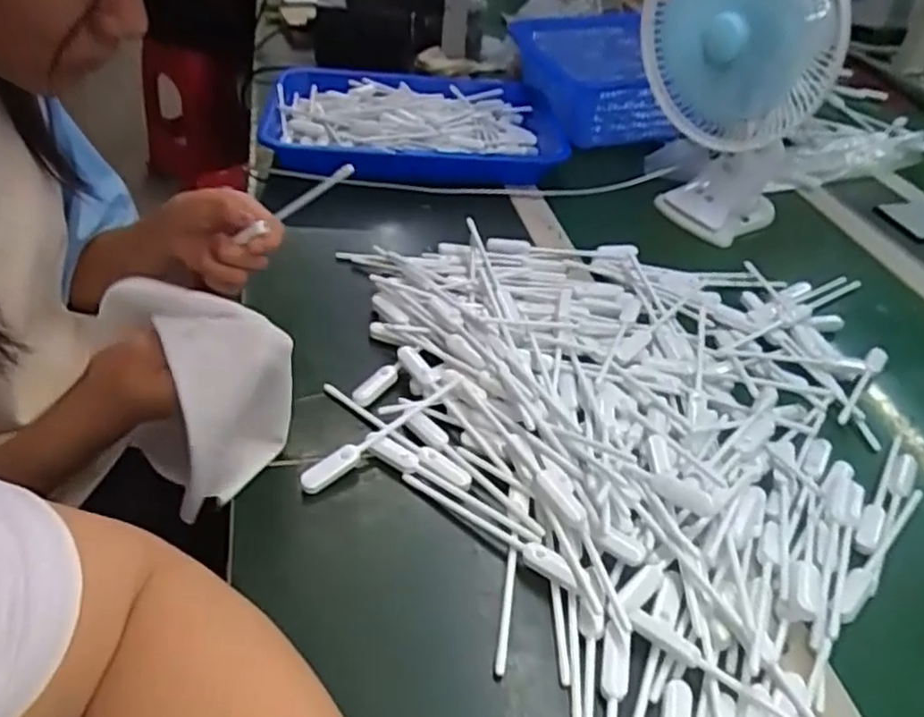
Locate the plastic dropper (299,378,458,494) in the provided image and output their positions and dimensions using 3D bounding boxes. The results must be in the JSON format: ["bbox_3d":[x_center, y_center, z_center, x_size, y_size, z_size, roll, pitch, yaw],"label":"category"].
[{"bbox_3d":[-0.055,0.048,0.503,0.018,0.014,0.139,33,47,29],"label":"plastic dropper"}]

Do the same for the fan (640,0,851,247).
[{"bbox_3d":[0.277,-0.297,0.748,0.189,0.284,0.168,15,41,11],"label":"fan"}]

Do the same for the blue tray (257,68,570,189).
[{"bbox_3d":[-0.061,-0.310,0.940,0.391,0.048,0.304,-1,40,-7],"label":"blue tray"}]

